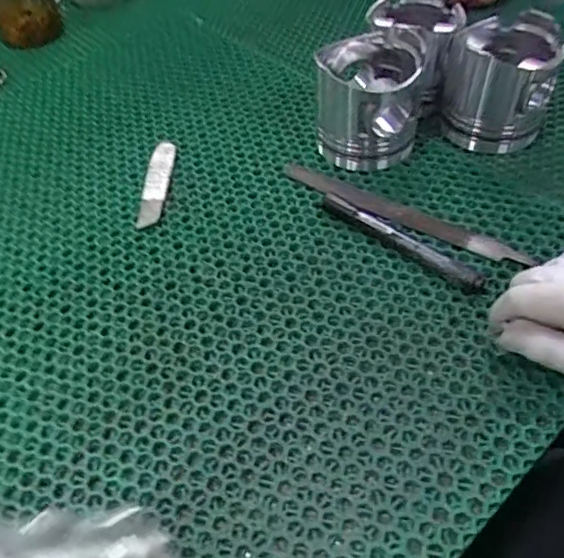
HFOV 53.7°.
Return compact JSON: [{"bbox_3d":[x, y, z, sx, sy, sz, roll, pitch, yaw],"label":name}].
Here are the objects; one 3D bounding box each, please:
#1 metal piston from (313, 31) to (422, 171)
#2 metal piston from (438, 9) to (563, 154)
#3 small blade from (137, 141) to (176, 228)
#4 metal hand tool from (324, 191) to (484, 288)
[{"bbox_3d":[0.077,-0.168,0.513,0.087,0.092,0.099,1,51,6],"label":"metal piston"},{"bbox_3d":[0.205,-0.190,0.527,0.092,0.082,0.117,15,54,17],"label":"metal piston"},{"bbox_3d":[-0.115,-0.092,0.517,0.025,0.012,0.108,-1,50,5],"label":"small blade"},{"bbox_3d":[0.093,-0.033,0.448,0.147,0.015,0.020,33,60,28],"label":"metal hand tool"}]

